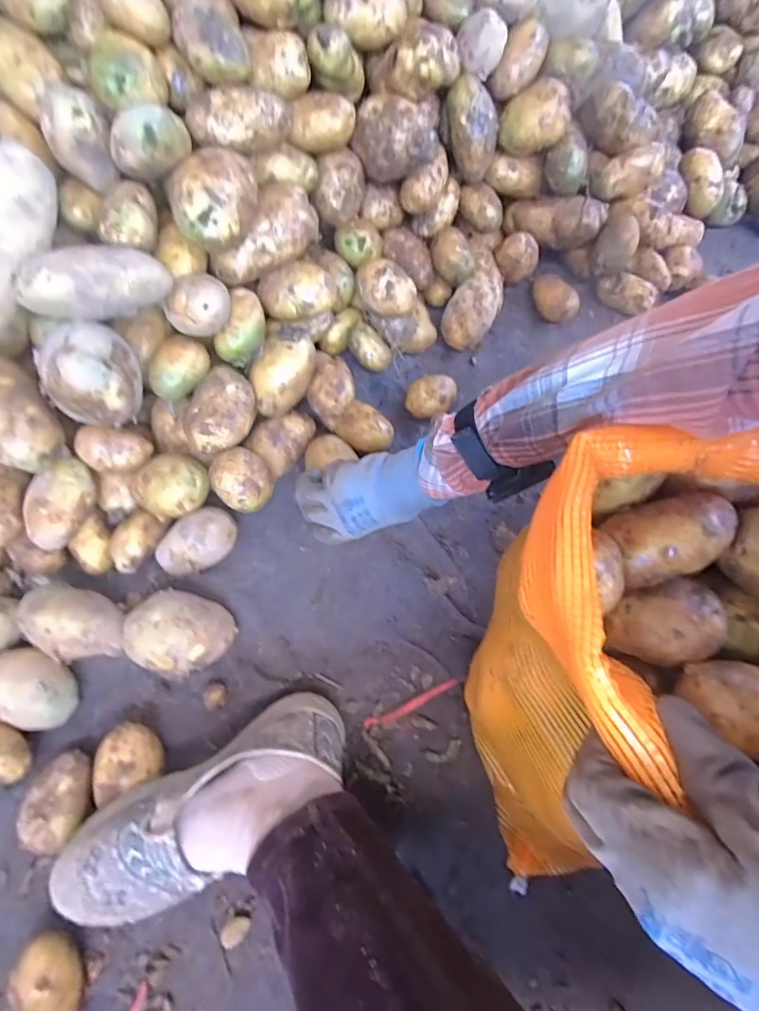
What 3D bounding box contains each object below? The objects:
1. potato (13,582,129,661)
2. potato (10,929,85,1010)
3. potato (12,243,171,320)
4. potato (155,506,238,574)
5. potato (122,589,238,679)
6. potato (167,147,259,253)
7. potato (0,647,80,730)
[{"bbox_3d":[-0.293,0.118,0.470,0.087,0.072,0.062,24,66,13],"label":"potato"},{"bbox_3d":[-0.250,0.368,0.362,0.039,0.039,0.070,-13,63,-4],"label":"potato"},{"bbox_3d":[-0.254,-0.199,0.430,0.121,0.049,0.037,-17,63,-22],"label":"potato"},{"bbox_3d":[-0.193,0.042,0.515,0.083,0.049,0.046,-32,66,-14],"label":"potato"},{"bbox_3d":[-0.193,0.126,0.469,0.086,0.061,0.077,21,66,12],"label":"potato"},{"bbox_3d":[-0.160,-0.296,0.466,0.082,0.060,0.068,-15,63,-6],"label":"potato"},{"bbox_3d":[-0.333,0.173,0.456,0.095,0.054,0.062,16,65,10],"label":"potato"}]

